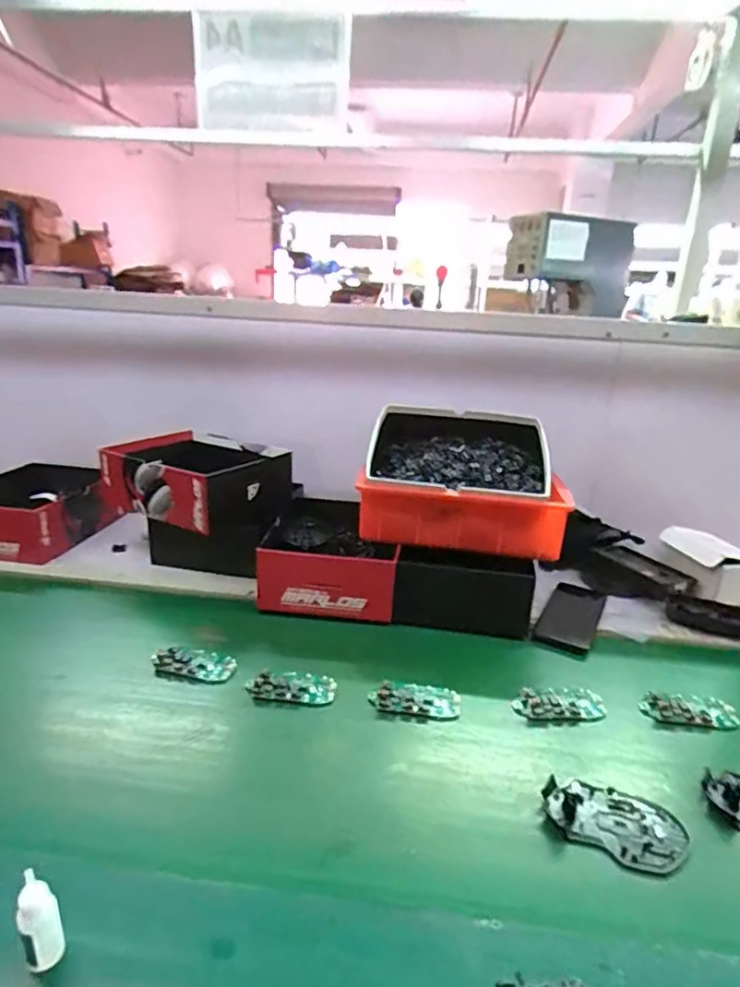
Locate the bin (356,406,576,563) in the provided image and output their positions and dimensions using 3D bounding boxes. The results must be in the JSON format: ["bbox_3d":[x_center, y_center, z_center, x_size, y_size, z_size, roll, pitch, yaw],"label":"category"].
[{"bbox_3d":[0.138,-0.023,0.827,0.277,0.147,0.187,6,19,9],"label":"bin"}]

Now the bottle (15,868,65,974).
[{"bbox_3d":[-0.208,0.270,0.354,0.021,0.074,0.020,-10,24,-30],"label":"bottle"}]

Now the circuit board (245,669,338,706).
[{"bbox_3d":[-0.088,0.217,0.631,0.097,0.014,0.040,3,20,1],"label":"circuit board"}]

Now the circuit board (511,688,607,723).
[{"bbox_3d":[0.210,0.235,0.620,0.100,0.014,0.042,1,20,-4],"label":"circuit board"}]

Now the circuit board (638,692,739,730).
[{"bbox_3d":[0.354,0.241,0.620,0.097,0.011,0.043,2,20,0],"label":"circuit board"}]

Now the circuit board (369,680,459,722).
[{"bbox_3d":[0.049,0.227,0.618,0.097,0.013,0.047,4,21,5],"label":"circuit board"}]

